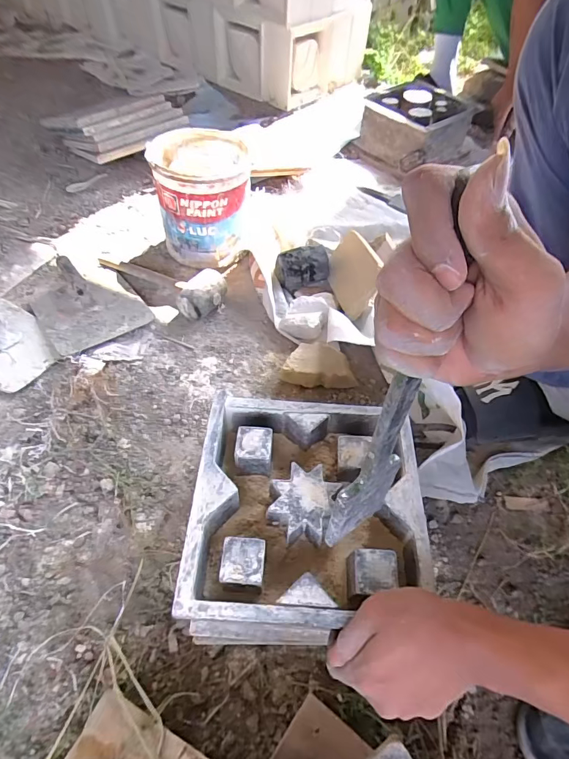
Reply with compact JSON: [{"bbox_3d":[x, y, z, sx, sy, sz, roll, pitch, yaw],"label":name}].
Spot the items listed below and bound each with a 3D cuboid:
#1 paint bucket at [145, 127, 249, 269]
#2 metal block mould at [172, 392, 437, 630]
[{"bbox_3d":[-0.159,-0.355,0.813,0.167,0.180,0.182,0,53,0],"label":"paint bucket"},{"bbox_3d":[0.025,0.132,0.435,0.223,0.067,0.222,3,54,2],"label":"metal block mould"}]

